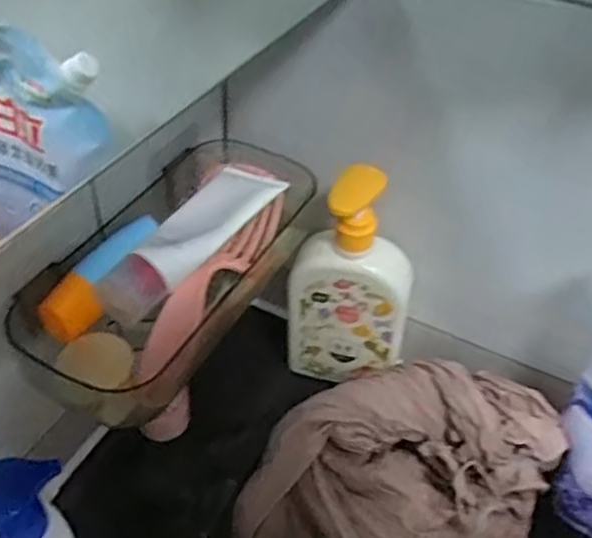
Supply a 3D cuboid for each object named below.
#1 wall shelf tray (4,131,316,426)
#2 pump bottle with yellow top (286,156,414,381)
[{"bbox_3d":[-0.085,-0.005,0.475,0.116,0.064,0.246,19,45,14],"label":"wall shelf tray"},{"bbox_3d":[0.048,0.010,0.563,0.100,0.221,0.066,11,44,6],"label":"pump bottle with yellow top"}]

